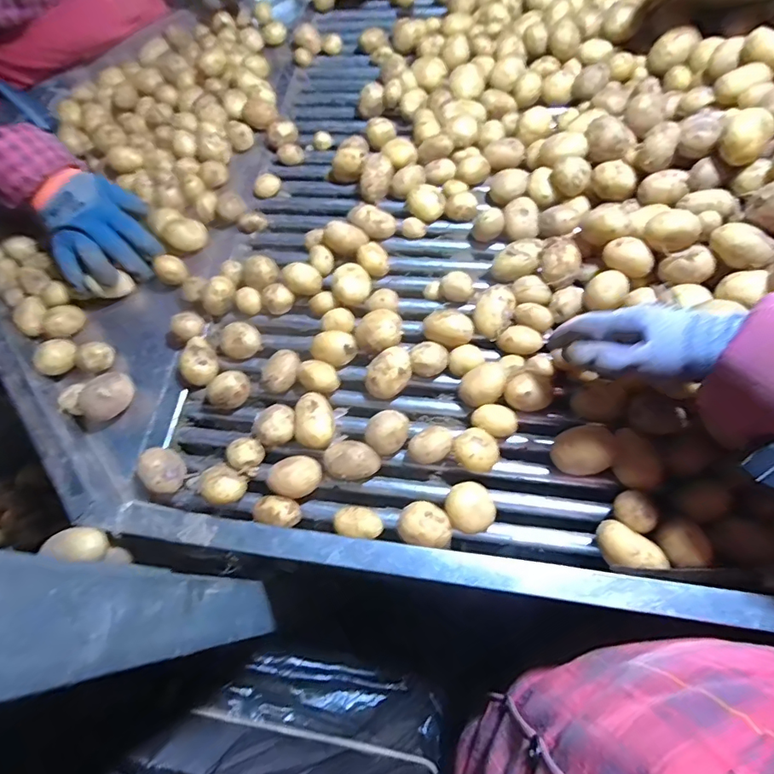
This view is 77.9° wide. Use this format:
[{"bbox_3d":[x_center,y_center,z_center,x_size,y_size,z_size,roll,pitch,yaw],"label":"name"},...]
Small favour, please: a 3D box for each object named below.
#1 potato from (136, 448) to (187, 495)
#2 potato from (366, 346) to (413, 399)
[{"bbox_3d":[-0.229,0.087,0.494,0.043,0.047,0.039,30,71,16],"label":"potato"},{"bbox_3d":[0.003,-0.013,0.504,0.040,0.030,0.052,32,72,16],"label":"potato"}]

